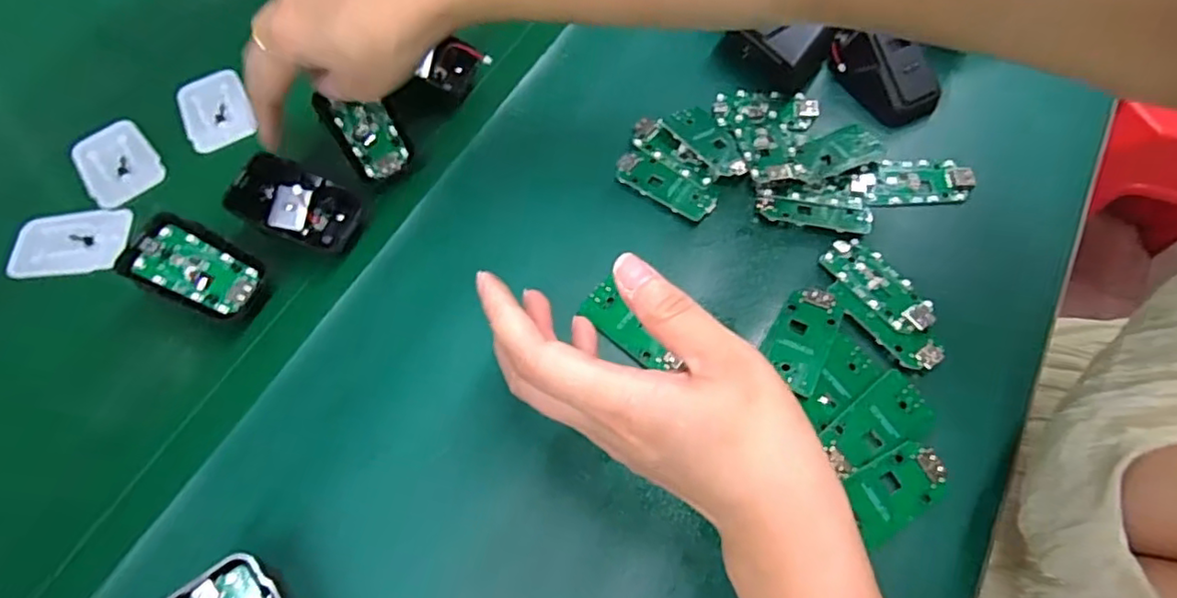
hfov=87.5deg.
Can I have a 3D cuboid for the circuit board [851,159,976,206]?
[{"bbox_3d":[0.194,-0.071,0.368,0.068,0.006,0.031,0,62,2],"label":"circuit board"}]

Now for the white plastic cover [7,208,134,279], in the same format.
[{"bbox_3d":[-0.319,-0.036,0.379,0.065,0.007,0.042,-8,62,-2],"label":"white plastic cover"}]

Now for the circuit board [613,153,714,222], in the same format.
[{"bbox_3d":[0.047,-0.068,0.374,0.063,0.009,0.027,29,67,16],"label":"circuit board"}]

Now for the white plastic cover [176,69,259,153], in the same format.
[{"bbox_3d":[-0.260,-0.132,0.428,0.044,0.007,0.064,-28,65,-12],"label":"white plastic cover"}]

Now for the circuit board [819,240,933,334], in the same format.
[{"bbox_3d":[0.158,-0.009,0.333,0.030,0.005,0.063,-32,66,-14],"label":"circuit board"}]

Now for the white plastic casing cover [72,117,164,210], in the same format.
[{"bbox_3d":[-0.314,-0.090,0.410,0.046,0.007,0.067,-38,67,-16],"label":"white plastic casing cover"}]

